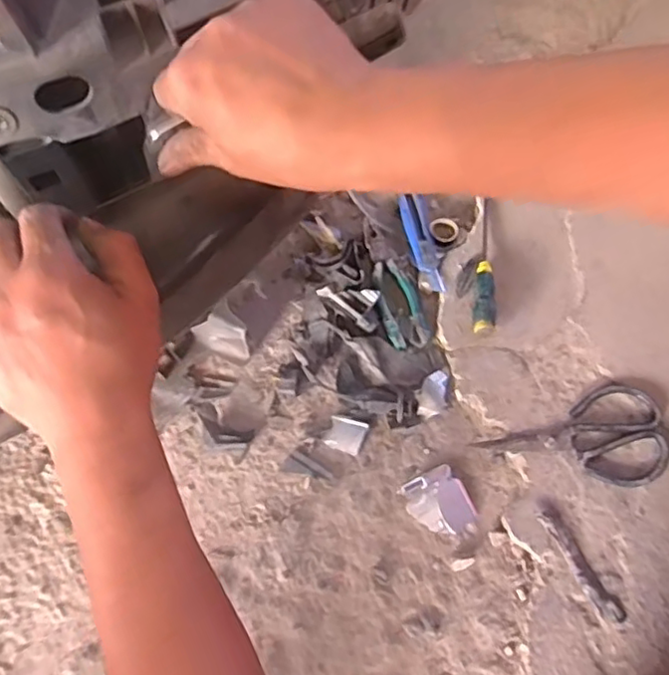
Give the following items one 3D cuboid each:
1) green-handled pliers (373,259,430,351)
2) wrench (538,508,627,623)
[{"bbox_3d":[0.087,-0.047,0.867,0.056,0.016,0.129,-16,65,-4],"label":"green-handled pliers"},{"bbox_3d":[0.274,0.252,0.715,0.024,0.006,0.135,-29,67,-9],"label":"wrench"}]

